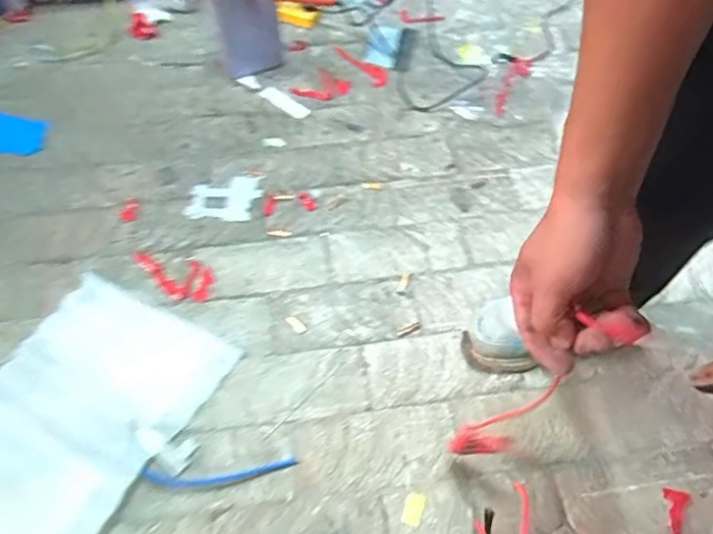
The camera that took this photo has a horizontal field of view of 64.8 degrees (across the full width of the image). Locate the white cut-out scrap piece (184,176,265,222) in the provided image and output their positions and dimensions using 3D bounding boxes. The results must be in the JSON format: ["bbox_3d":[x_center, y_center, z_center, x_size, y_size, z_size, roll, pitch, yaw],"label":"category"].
[{"bbox_3d":[-0.248,-0.130,1.051,0.132,0.009,0.100,2,57,1],"label":"white cut-out scrap piece"}]

